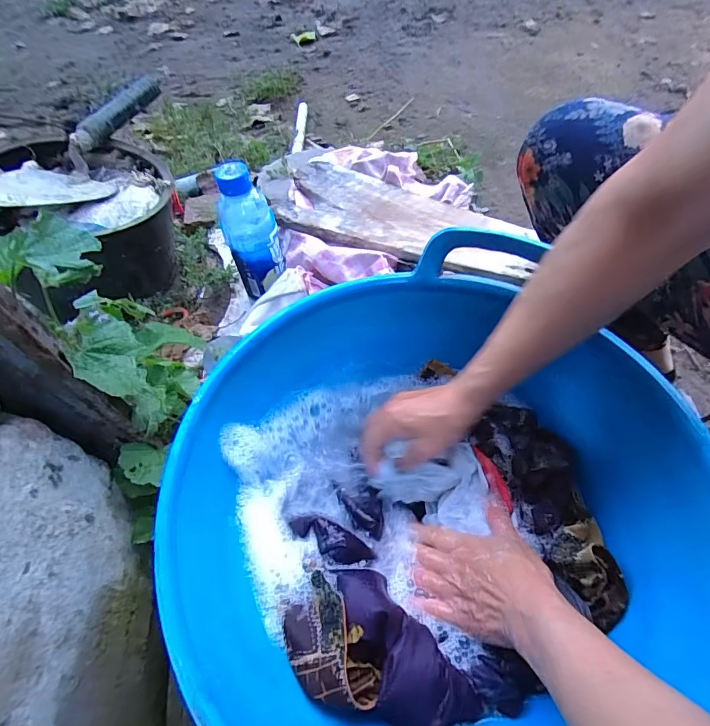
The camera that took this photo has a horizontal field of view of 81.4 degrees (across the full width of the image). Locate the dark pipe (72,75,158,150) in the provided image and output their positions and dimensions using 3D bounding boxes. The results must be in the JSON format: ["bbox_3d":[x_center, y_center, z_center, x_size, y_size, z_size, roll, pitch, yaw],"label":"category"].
[{"bbox_3d":[-0.354,-0.376,0.615,0.039,0.034,0.173,21,60,16],"label":"dark pipe"}]

